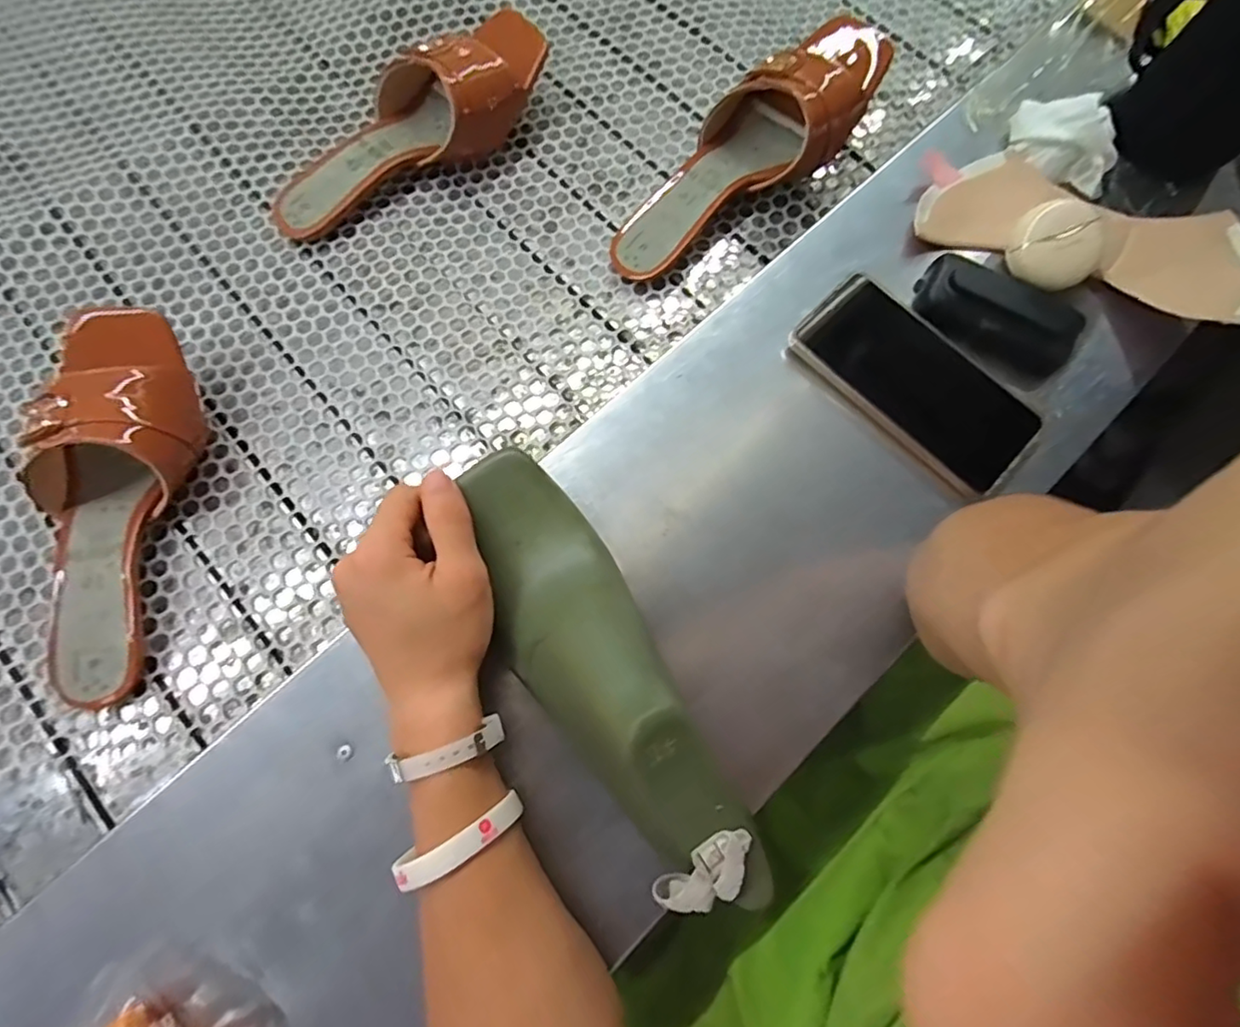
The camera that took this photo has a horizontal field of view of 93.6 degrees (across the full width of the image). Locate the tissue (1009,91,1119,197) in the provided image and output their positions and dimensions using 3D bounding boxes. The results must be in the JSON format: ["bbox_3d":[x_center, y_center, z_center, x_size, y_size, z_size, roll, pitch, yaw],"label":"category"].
[{"bbox_3d":[0.324,-0.272,0.416,0.083,0.036,0.040,43,76,12],"label":"tissue"}]

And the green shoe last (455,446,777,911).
[{"bbox_3d":[-0.015,0.075,0.292,0.071,0.068,0.240,-30,63,-8],"label":"green shoe last"}]

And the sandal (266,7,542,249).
[{"bbox_3d":[-0.169,-0.309,0.455,0.246,0.063,0.087,-28,77,-8],"label":"sandal"}]

